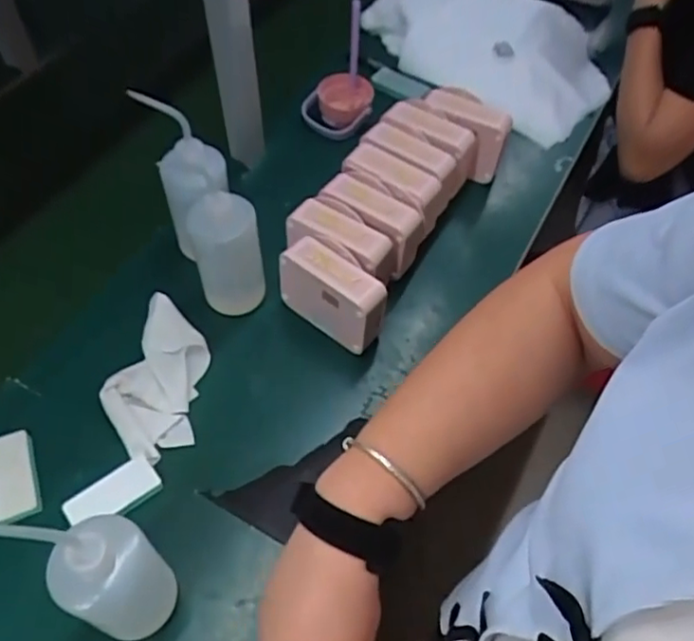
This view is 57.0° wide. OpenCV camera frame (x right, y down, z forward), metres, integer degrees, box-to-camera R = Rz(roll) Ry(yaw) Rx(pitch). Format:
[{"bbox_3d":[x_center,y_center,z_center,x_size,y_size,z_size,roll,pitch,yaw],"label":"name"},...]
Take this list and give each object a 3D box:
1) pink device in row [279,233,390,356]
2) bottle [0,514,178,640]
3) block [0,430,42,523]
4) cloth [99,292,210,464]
[{"bbox_3d":[-0.016,-0.025,0.746,0.130,0.104,0.049,32,61,18],"label":"pink device in row"},{"bbox_3d":[-0.194,0.196,0.509,0.068,0.236,0.074,30,60,17],"label":"bottle"},{"bbox_3d":[-0.346,0.161,0.662,0.046,0.014,0.094,-19,59,-14],"label":"block"},{"bbox_3d":[-0.216,0.060,0.732,0.098,0.024,0.194,3,56,0],"label":"cloth"}]

